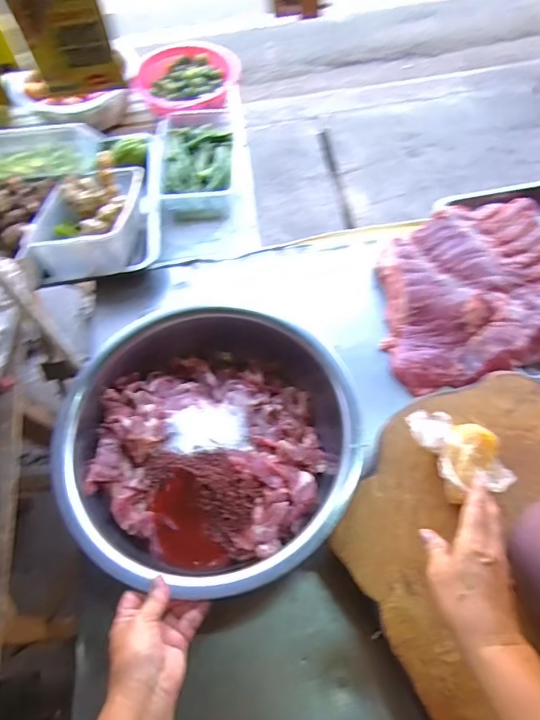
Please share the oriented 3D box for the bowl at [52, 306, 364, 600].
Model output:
[{"bbox_3d":[-0.081,0.100,0.615,0.359,0.111,0.376,-1,63,2],"label":"bowl"}]

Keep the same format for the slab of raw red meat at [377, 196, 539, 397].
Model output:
[{"bbox_3d":[0.342,-0.117,0.761,0.340,0.071,0.299,-16,64,-6],"label":"slab of raw red meat"}]

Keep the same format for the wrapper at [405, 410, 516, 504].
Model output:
[{"bbox_3d":[0.236,0.104,0.552,0.096,0.051,0.119,-14,64,-5],"label":"wrapper"}]

